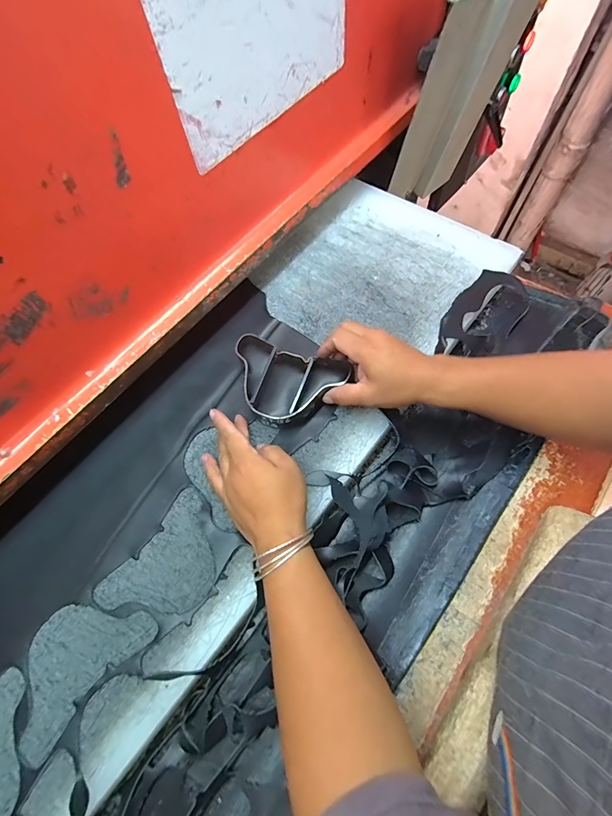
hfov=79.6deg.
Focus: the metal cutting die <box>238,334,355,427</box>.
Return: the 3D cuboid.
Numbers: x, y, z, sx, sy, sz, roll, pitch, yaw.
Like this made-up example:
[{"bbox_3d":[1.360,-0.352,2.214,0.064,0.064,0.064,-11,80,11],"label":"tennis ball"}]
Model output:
[{"bbox_3d":[-0.030,-0.031,0.436,0.140,0.038,0.102,21,68,10],"label":"metal cutting die"}]

